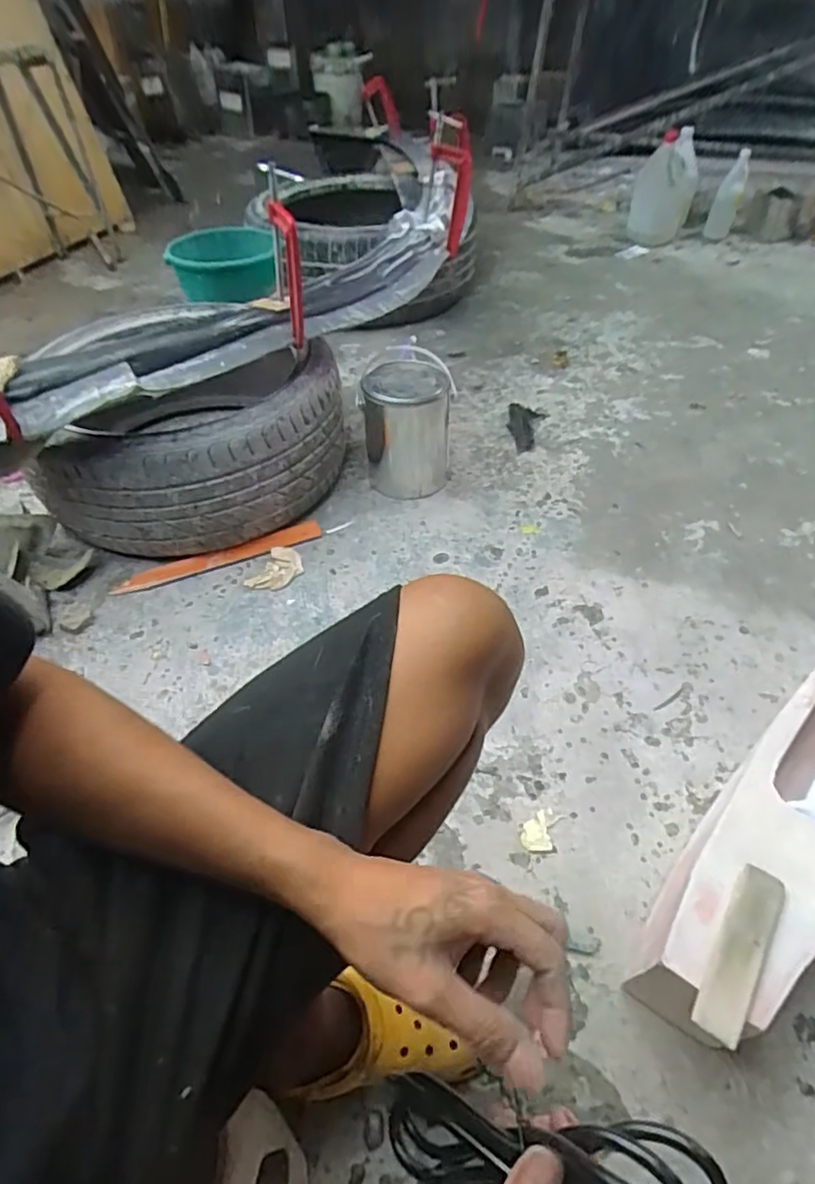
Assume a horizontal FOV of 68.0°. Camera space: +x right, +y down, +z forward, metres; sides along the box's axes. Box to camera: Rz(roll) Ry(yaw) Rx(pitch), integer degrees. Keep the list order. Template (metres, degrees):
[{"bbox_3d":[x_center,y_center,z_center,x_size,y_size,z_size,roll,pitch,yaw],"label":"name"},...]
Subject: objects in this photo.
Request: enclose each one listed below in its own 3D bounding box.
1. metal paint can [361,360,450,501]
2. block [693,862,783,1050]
[{"bbox_3d":[-0.003,-0.312,1.163,0.165,0.215,0.164,-1,46,1],"label":"metal paint can"},{"bbox_3d":[0.290,0.309,0.524,0.036,0.013,0.147,28,54,25],"label":"block"}]

